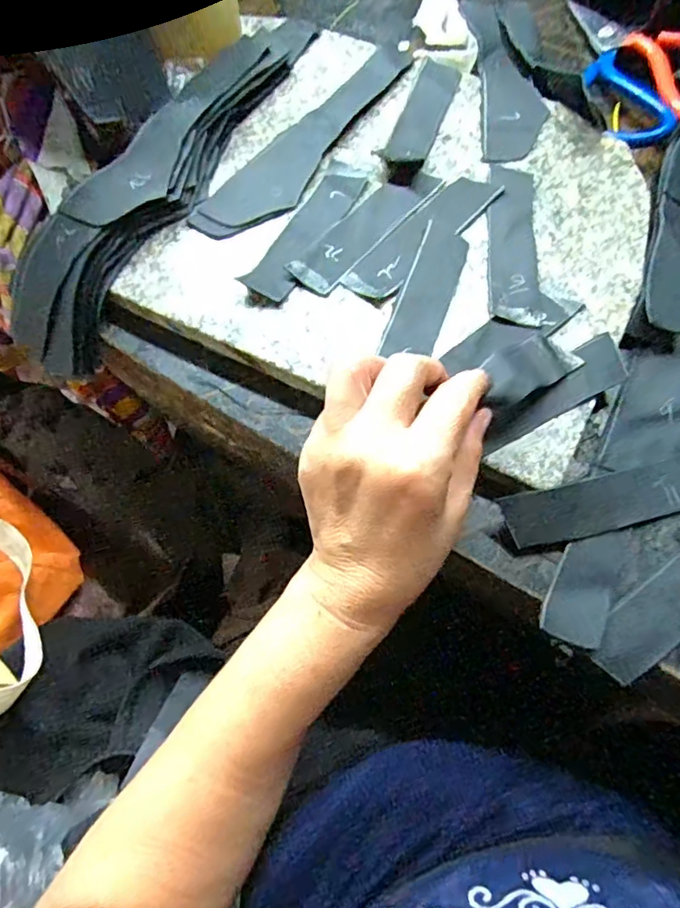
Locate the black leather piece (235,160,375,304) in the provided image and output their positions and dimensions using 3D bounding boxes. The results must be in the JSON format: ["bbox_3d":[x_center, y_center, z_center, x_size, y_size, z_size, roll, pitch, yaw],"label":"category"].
[{"bbox_3d":[-0.020,-0.145,0.353,0.030,0.006,0.113,30,74,13],"label":"black leather piece"}]

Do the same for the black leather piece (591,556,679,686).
[{"bbox_3d":[0.160,0.081,0.276,0.074,0.011,0.030,-36,72,-10],"label":"black leather piece"}]

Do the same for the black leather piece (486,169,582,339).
[{"bbox_3d":[0.115,-0.130,0.342,0.044,0.005,0.121,2,70,3],"label":"black leather piece"}]

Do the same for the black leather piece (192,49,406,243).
[{"bbox_3d":[-0.019,-0.218,0.382,0.050,0.004,0.204,36,76,17],"label":"black leather piece"}]

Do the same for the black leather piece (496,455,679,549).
[{"bbox_3d":[0.145,0.025,0.297,0.114,0.004,0.028,-13,79,-6],"label":"black leather piece"}]

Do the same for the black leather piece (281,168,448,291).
[{"bbox_3d":[0.017,-0.147,0.355,0.030,0.004,0.119,39,76,15],"label":"black leather piece"}]

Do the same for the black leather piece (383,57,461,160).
[{"bbox_3d":[0.060,-0.242,0.389,0.030,0.004,0.097,19,72,11],"label":"black leather piece"}]

